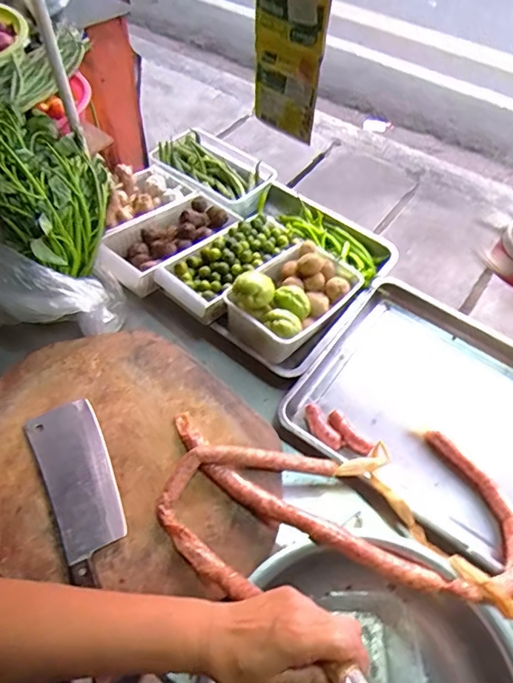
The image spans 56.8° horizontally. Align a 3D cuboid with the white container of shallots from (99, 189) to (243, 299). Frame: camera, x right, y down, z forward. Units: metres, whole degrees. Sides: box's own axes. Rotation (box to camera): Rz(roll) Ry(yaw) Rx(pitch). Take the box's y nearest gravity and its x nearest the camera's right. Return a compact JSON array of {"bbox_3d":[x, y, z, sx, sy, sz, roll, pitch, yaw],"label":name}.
[{"bbox_3d":[-0.165,-0.208,0.921,0.147,0.065,0.294,38,65,19],"label":"white container of shallots"}]

